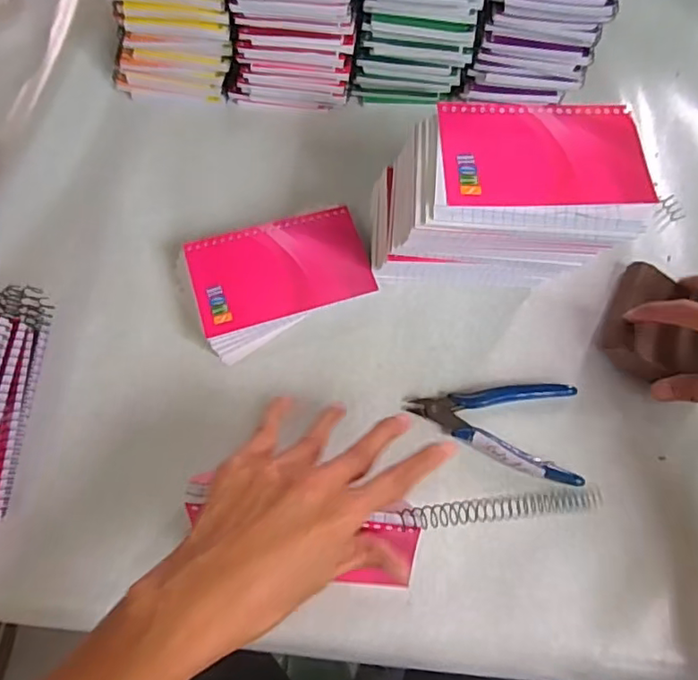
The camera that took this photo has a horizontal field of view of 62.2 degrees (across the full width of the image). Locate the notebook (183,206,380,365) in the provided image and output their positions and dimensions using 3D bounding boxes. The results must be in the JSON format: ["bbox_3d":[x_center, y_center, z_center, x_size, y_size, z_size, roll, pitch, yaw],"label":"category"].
[{"bbox_3d":[-0.051,-0.049,0.436,0.129,0.024,0.086,-20,70,-11],"label":"notebook"}]

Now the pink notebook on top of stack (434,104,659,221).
[{"bbox_3d":[0.123,-0.116,0.369,0.134,0.012,0.089,2,68,-2],"label":"pink notebook on top of stack"}]

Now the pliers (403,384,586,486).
[{"bbox_3d":[0.102,0.058,0.408,0.117,0.012,0.071,7,68,0],"label":"pliers"}]

